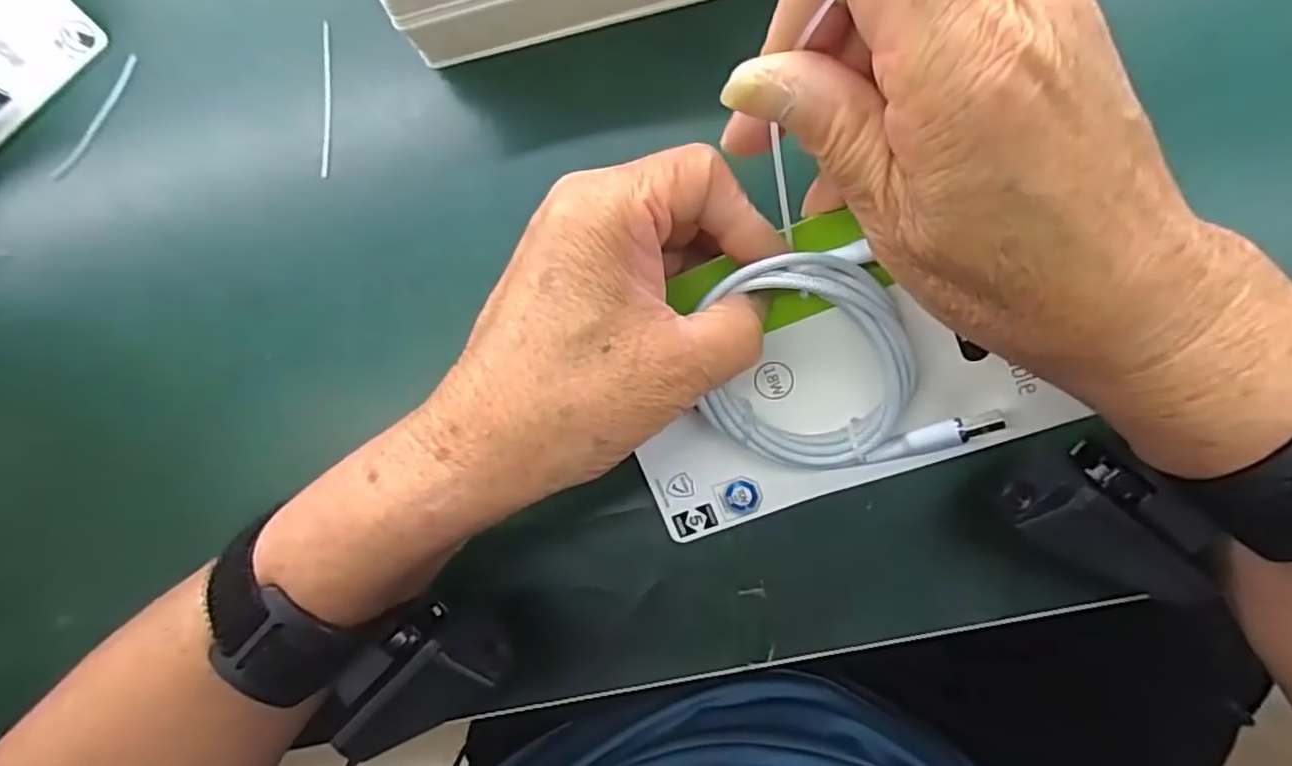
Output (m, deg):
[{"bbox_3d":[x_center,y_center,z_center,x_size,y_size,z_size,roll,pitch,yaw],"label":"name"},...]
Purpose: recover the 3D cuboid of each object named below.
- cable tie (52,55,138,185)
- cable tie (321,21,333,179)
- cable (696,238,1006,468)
[{"bbox_3d":[-0.259,-0.124,0.316,0.010,0.004,0.069,35,93,7],"label":"cable tie"},{"bbox_3d":[-0.144,-0.128,0.302,0.004,0.004,0.071,-1,88,7],"label":"cable tie"},{"bbox_3d":[0.061,-0.001,0.235,0.074,0.025,0.093,-39,84,4],"label":"cable"}]

